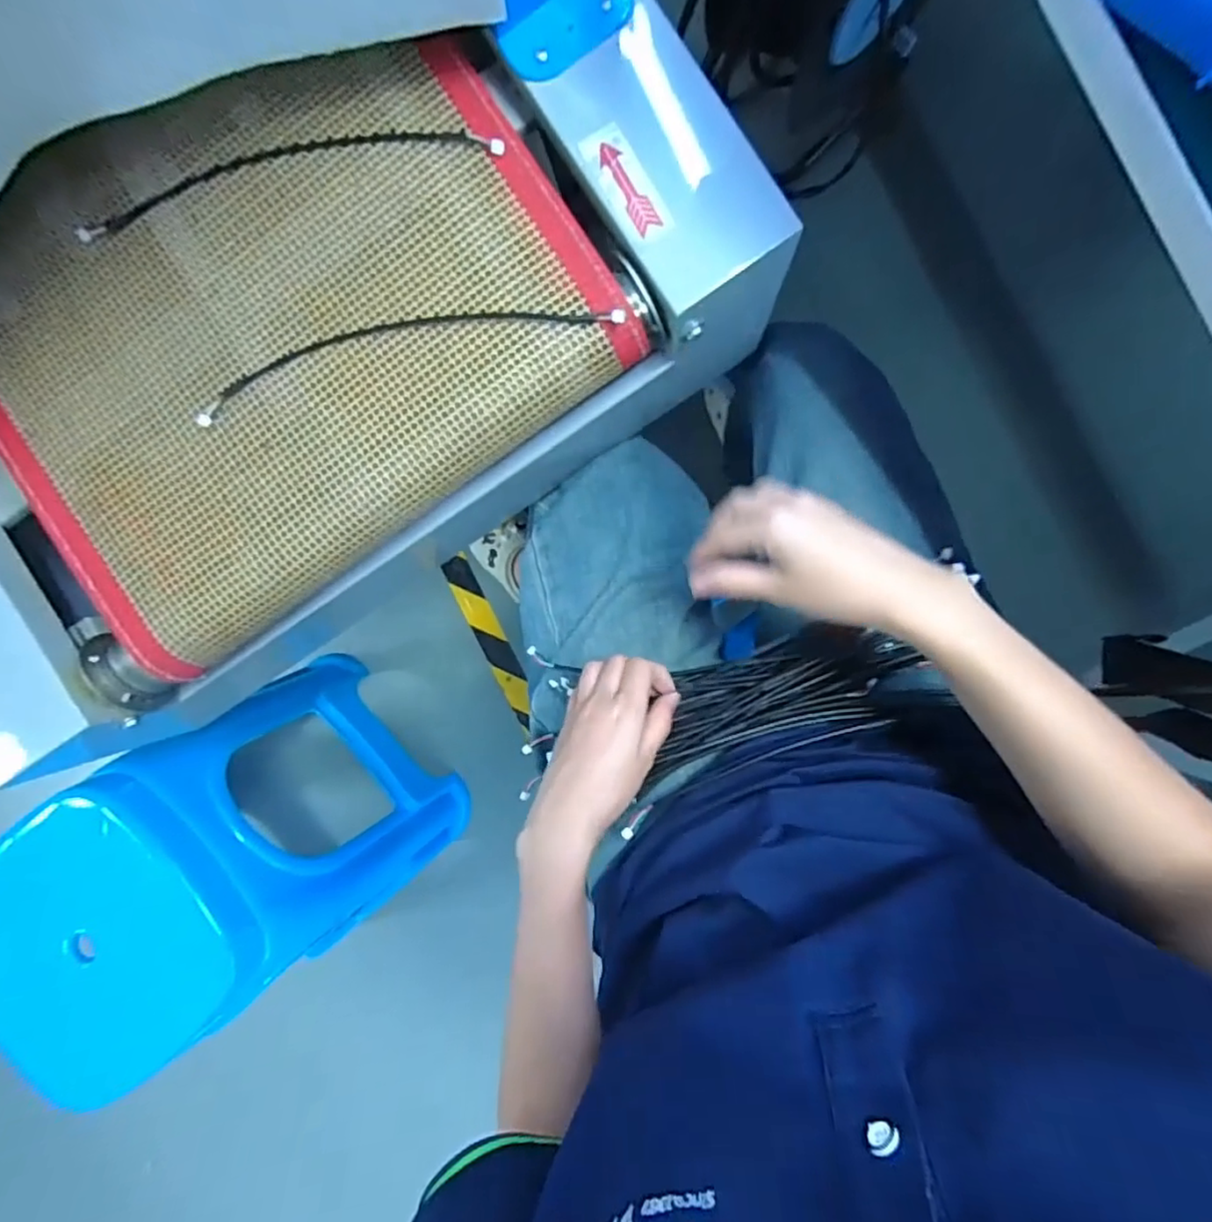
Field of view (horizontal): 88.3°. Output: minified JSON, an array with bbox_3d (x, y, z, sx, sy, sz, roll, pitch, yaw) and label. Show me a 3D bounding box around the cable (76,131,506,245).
[{"bbox_3d":[-0.203,-0.276,0.393,0.280,0.005,0.037,-8,83,7],"label":"cable"}]

